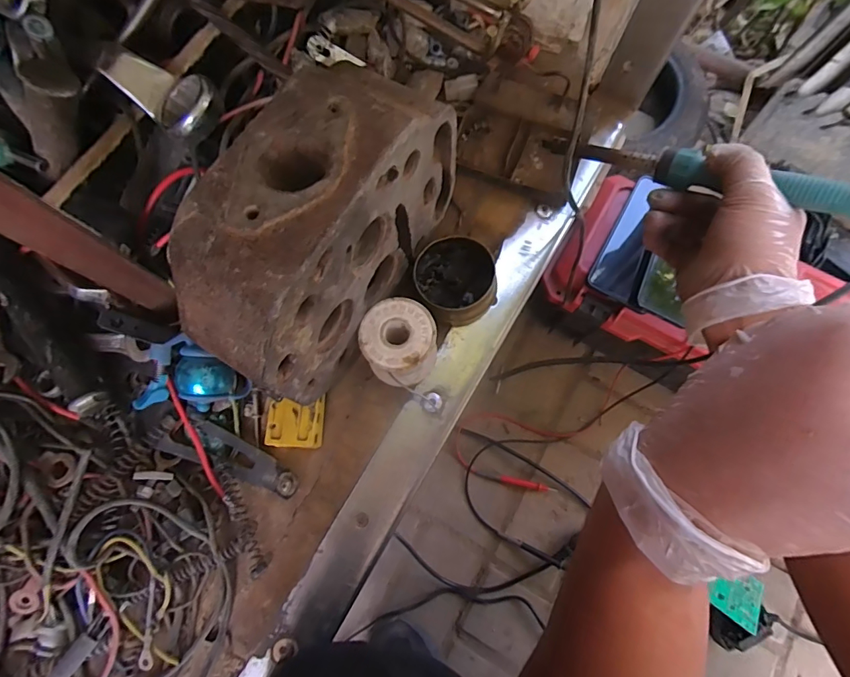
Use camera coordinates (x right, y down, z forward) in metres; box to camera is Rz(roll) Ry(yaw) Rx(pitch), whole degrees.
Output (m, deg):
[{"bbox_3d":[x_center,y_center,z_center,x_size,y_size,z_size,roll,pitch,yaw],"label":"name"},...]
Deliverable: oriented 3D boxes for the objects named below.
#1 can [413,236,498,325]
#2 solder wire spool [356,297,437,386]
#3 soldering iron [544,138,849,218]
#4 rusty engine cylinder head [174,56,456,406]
[{"bbox_3d":[0.025,-0.049,0.362,0.064,0.025,0.070,0,76,0],"label":"can"},{"bbox_3d":[-0.019,0.003,0.333,0.053,0.046,0.057,0,76,0],"label":"solder wire spool"},{"bbox_3d":[0.190,-0.121,0.321,0.239,0.018,0.024,31,77,36],"label":"soldering iron"},{"bbox_3d":[-0.063,-0.067,0.283,0.080,0.123,0.194,28,78,7],"label":"rusty engine cylinder head"}]

